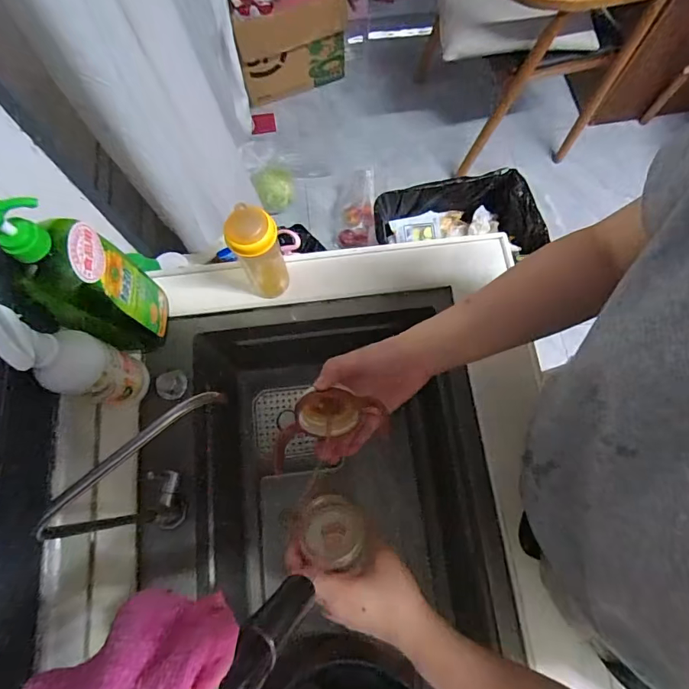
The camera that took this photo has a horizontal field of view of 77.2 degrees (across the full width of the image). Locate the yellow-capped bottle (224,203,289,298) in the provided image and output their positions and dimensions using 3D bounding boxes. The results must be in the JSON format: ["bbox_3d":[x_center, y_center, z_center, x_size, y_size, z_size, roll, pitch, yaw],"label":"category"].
[{"bbox_3d":[-0.106,-0.113,0.541,0.056,0.166,0.050,-20,74,-5],"label":"yellow-capped bottle"}]

